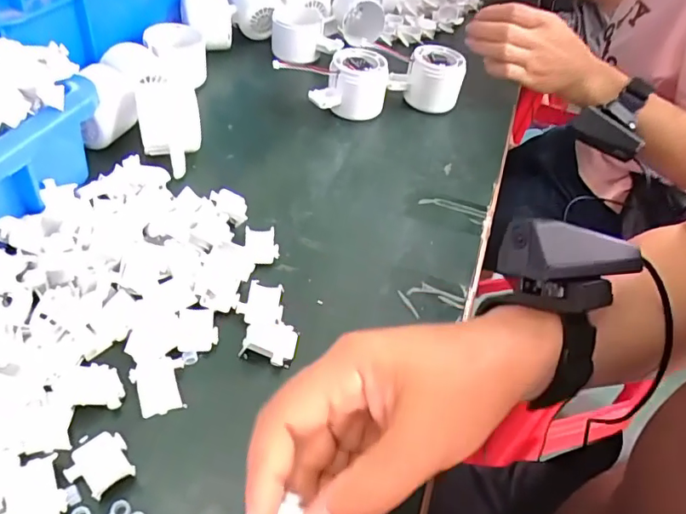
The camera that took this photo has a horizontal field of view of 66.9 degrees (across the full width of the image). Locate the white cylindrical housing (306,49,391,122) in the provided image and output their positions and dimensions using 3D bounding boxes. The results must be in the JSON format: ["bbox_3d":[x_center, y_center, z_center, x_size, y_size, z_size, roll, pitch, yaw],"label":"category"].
[{"bbox_3d":[0.010,-0.175,0.534,0.058,0.051,0.067,36,50,23],"label":"white cylindrical housing"}]

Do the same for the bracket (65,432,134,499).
[{"bbox_3d":[-0.125,0.106,0.266,0.029,0.005,0.029,-31,58,-33],"label":"bracket"}]

